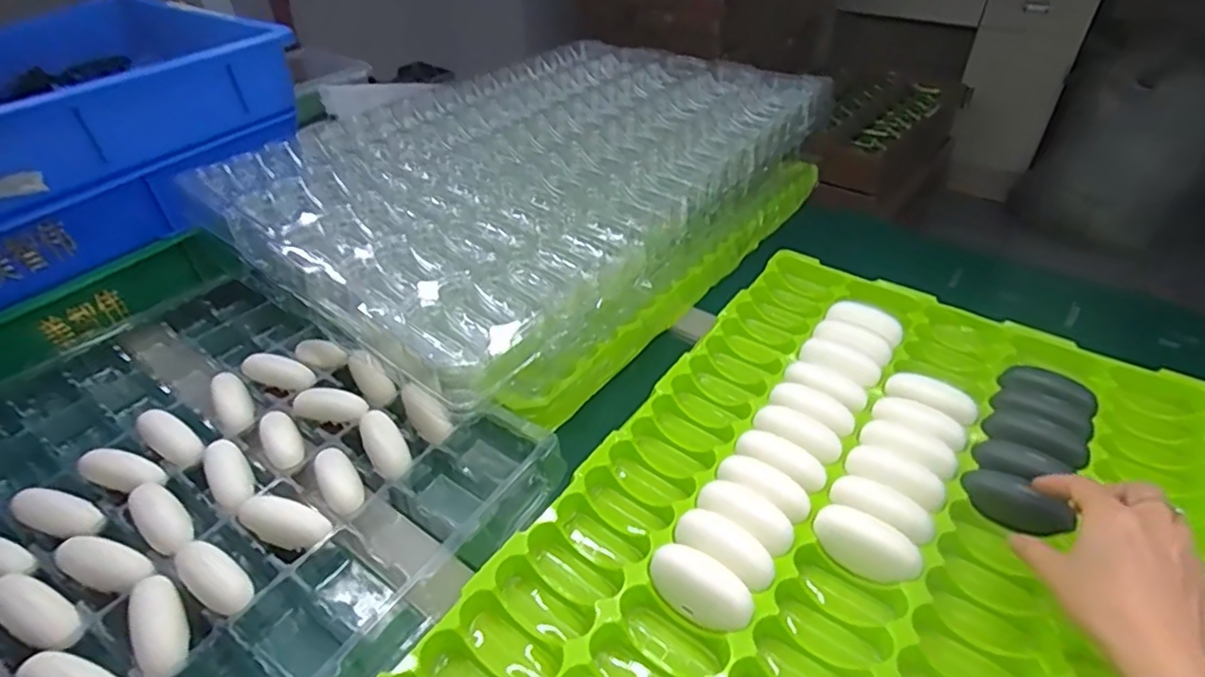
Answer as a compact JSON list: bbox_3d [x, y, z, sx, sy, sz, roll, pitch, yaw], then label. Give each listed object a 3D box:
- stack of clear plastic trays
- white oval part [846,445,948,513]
[{"bbox_3d":[-0.060,-0.188,0.665,0.402,0.088,0.588,25,48,31],"label":"stack of clear plastic trays"},{"bbox_3d":[0.213,0.099,0.448,0.067,0.017,0.027,26,49,32],"label":"white oval part"}]

